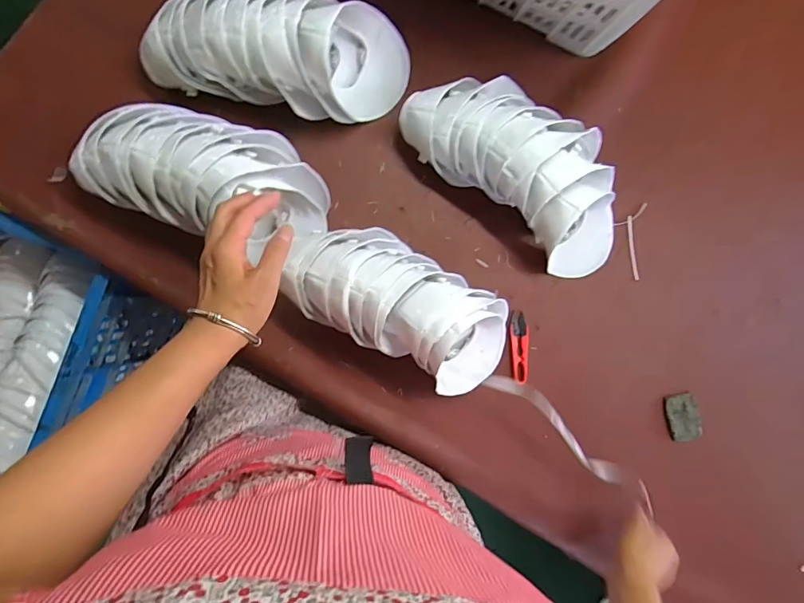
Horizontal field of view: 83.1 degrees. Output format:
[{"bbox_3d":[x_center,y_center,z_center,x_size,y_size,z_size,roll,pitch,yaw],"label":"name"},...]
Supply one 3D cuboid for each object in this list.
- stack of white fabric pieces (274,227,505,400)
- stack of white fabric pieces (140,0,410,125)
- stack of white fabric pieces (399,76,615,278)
[{"bbox_3d":[0.000,0.003,0.576,0.310,0.125,0.140,31,85,-6],"label":"stack of white fabric pieces"},{"bbox_3d":[-0.153,-0.322,0.570,0.329,0.115,0.147,5,88,-8],"label":"stack of white fabric pieces"},{"bbox_3d":[0.171,-0.183,0.605,0.352,0.122,0.152,38,84,-5],"label":"stack of white fabric pieces"}]

